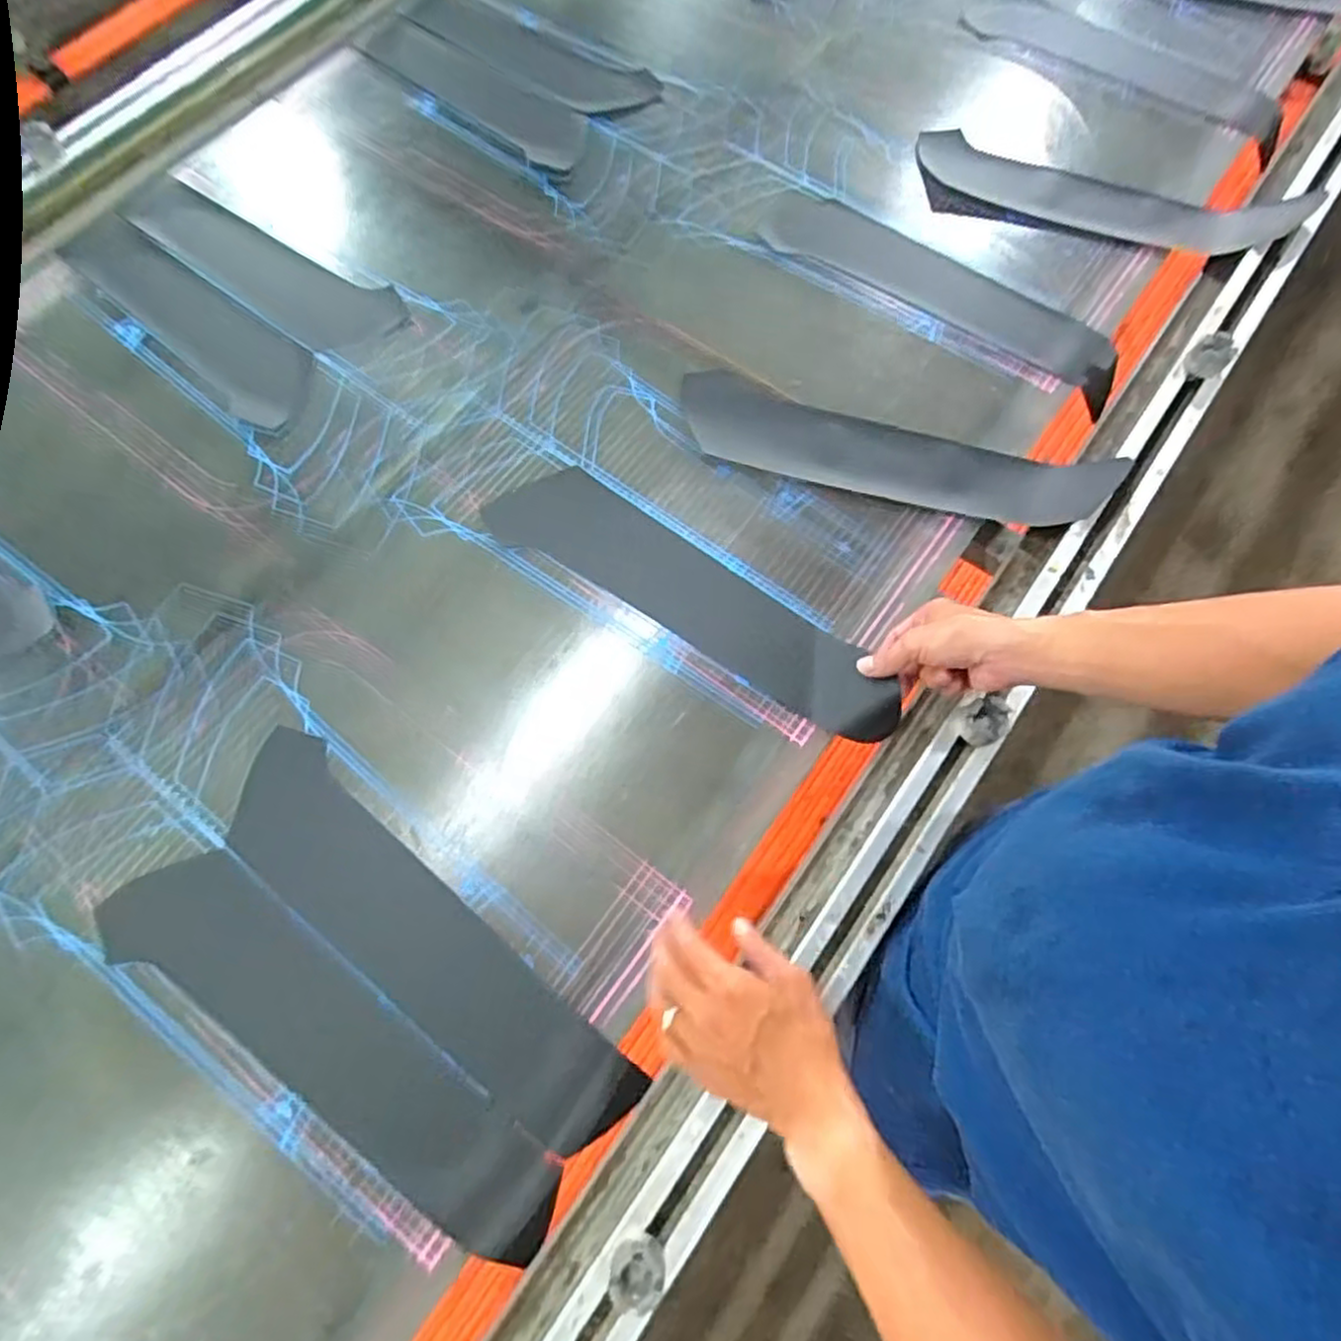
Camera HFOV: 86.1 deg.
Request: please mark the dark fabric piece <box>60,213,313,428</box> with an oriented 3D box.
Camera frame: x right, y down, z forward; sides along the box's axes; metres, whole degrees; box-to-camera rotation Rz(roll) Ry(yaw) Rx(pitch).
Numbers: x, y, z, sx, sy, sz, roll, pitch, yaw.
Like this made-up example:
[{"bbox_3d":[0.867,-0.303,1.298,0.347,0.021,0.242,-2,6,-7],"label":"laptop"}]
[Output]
[{"bbox_3d":[-0.577,-0.432,0.864,0.426,0.019,0.107,40,75,13],"label":"dark fabric piece"}]

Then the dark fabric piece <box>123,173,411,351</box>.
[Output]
[{"bbox_3d":[-0.513,-0.503,0.894,0.430,0.018,0.101,32,73,11],"label":"dark fabric piece"}]

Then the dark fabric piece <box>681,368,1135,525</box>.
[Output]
[{"bbox_3d":[0.222,-0.235,0.749,0.444,0.049,0.114,17,71,6],"label":"dark fabric piece"}]

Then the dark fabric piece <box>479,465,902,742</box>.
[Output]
[{"bbox_3d":[0.021,-0.078,0.711,0.442,0.027,0.101,33,73,12],"label":"dark fabric piece"}]

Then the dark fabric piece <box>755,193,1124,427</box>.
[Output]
[{"bbox_3d":[0.317,-0.451,0.843,0.437,0.024,0.107,37,67,17],"label":"dark fabric piece"}]

